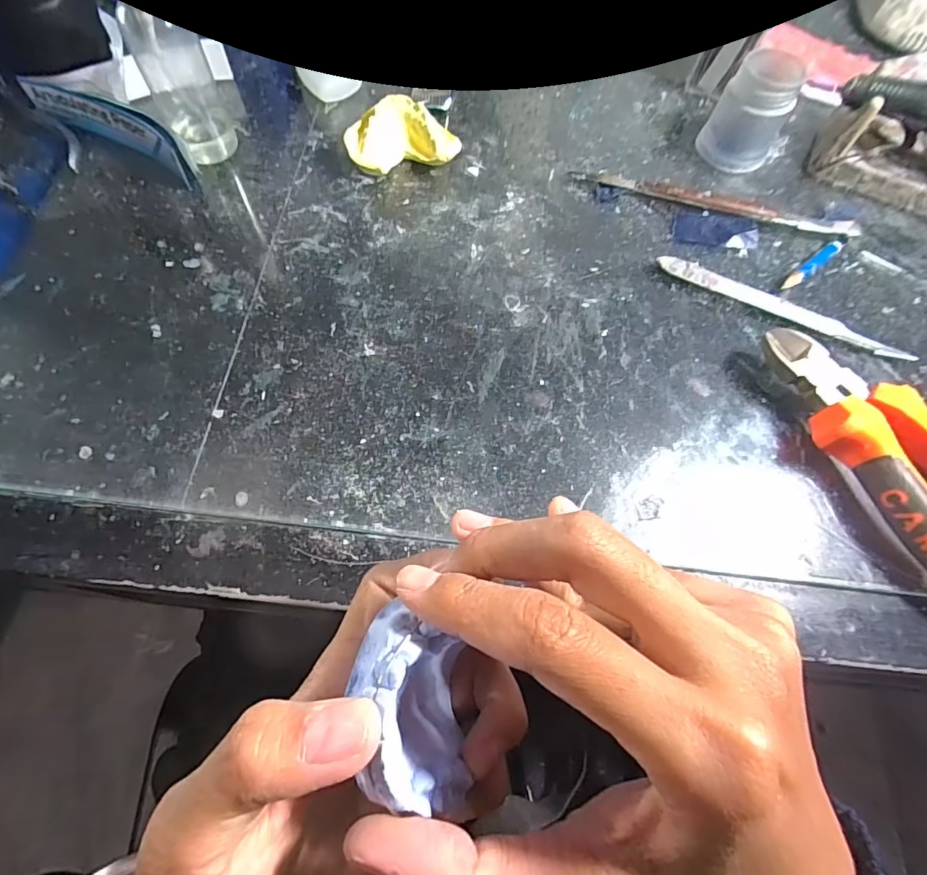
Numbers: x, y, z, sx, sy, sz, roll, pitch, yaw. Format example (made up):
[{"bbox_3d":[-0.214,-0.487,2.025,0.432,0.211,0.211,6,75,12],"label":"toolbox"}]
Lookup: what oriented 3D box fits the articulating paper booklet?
[{"bbox_3d":[-0.203,-0.182,0.286,0.114,0.024,0.007,26,40,3],"label":"articulating paper booklet"}]

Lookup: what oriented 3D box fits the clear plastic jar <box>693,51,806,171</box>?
[{"bbox_3d":[0.175,-0.197,0.301,0.042,0.050,0.038,29,69,8],"label":"clear plastic jar"}]

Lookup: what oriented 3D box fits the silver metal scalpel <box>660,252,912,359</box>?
[{"bbox_3d":[0.172,-0.070,0.270,0.135,0.006,0.012,24,68,7],"label":"silver metal scalpel"}]

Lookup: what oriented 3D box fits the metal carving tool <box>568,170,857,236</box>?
[{"bbox_3d":[0.150,-0.142,0.298,0.167,0.009,0.014,15,68,3],"label":"metal carving tool"}]

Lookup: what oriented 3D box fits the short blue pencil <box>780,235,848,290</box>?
[{"bbox_3d":[0.201,-0.100,0.282,0.057,0.007,0.008,-36,74,-16],"label":"short blue pencil"}]

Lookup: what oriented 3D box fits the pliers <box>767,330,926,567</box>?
[{"bbox_3d":[0.198,0.009,0.224,0.054,0.028,0.145,-25,71,-13],"label":"pliers"}]

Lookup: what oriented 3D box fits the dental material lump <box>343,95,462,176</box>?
[{"bbox_3d":[-0.037,-0.176,0.293,0.063,0.026,0.036,-15,69,-9],"label":"dental material lump"}]

